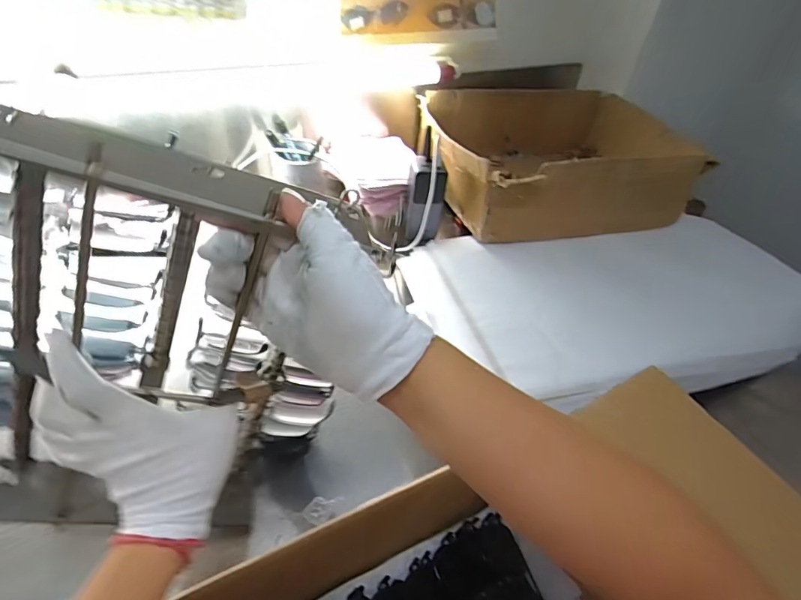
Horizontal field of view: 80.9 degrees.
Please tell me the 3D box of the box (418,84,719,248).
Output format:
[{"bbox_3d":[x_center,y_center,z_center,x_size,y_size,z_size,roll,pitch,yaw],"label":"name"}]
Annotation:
[{"bbox_3d":[0.284,-0.271,0.880,0.500,0.130,0.333,-8,46,-16],"label":"box"}]

